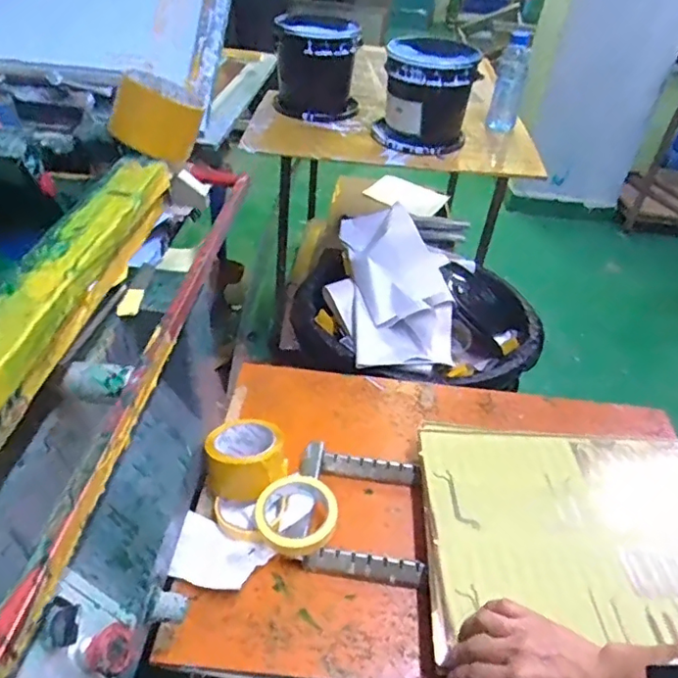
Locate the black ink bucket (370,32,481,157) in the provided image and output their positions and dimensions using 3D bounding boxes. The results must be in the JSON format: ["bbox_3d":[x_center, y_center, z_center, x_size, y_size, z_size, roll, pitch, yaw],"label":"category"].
[{"bbox_3d":[0.196,-0.554,1.277,0.205,0.192,0.218,10,39,4],"label":"black ink bucket"}]

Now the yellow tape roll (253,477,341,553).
[{"bbox_3d":[-0.054,0.215,0.695,0.102,0.023,0.093,4,39,-3],"label":"yellow tape roll"}]

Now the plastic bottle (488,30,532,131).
[{"bbox_3d":[0.409,-0.609,1.358,0.069,0.198,0.076,13,39,8],"label":"plastic bottle"}]

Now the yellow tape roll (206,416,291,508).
[{"bbox_3d":[-0.121,0.154,0.743,0.099,0.063,0.108,4,39,-3],"label":"yellow tape roll"}]

